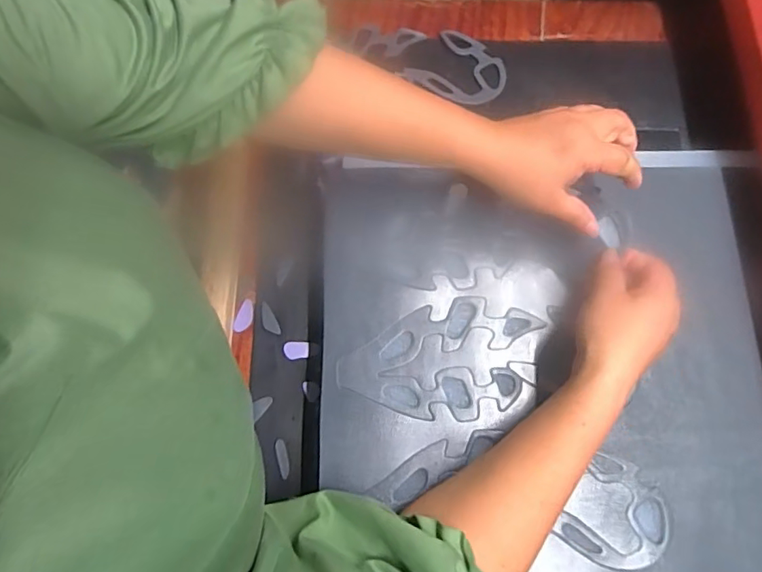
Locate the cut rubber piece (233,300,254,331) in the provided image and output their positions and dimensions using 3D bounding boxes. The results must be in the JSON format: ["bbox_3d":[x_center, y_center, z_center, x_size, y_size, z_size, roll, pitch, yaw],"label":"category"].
[{"bbox_3d":[-0.129,0.029,0.490,0.014,0.004,0.032,12,73,2],"label":"cut rubber piece"}]

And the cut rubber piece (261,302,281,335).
[{"bbox_3d":[-0.106,0.031,0.489,0.013,0.004,0.033,-26,76,-9],"label":"cut rubber piece"}]

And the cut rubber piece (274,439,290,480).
[{"bbox_3d":[-0.086,0.151,0.453,0.010,0.004,0.033,-14,74,-6],"label":"cut rubber piece"}]

